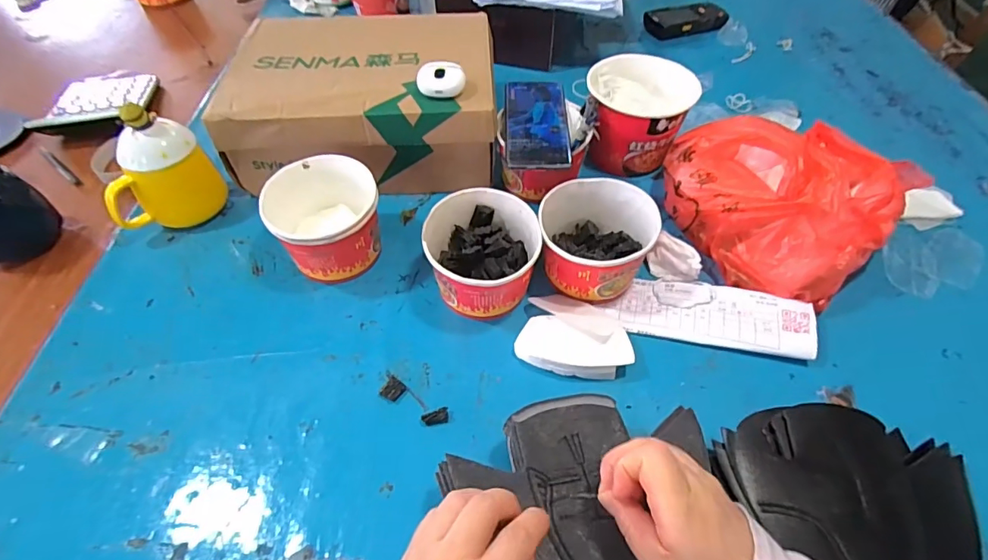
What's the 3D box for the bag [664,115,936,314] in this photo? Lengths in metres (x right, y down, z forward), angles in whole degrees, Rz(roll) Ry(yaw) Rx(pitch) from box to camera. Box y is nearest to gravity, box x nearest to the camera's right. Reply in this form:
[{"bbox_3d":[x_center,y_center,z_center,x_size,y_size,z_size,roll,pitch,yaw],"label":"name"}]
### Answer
[{"bbox_3d":[0.304,-0.093,0.533,0.226,0.131,0.188,30,58,22],"label":"bag"}]

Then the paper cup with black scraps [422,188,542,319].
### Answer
[{"bbox_3d":[-0.011,-0.024,0.511,0.110,0.082,0.117,-1,52,1],"label":"paper cup with black scraps"}]

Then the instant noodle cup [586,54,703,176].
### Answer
[{"bbox_3d":[0.180,-0.210,0.636,0.130,0.106,0.116,28,57,21],"label":"instant noodle cup"}]

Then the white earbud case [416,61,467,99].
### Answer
[{"bbox_3d":[-0.058,-0.223,0.544,0.052,0.022,0.038,-2,53,-2],"label":"white earbud case"}]

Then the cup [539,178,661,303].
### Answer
[{"bbox_3d":[0.106,-0.040,0.520,0.109,0.080,0.111,-1,52,1],"label":"cup"}]

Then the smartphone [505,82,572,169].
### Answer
[{"bbox_3d":[0.050,-0.186,0.575,0.071,0.008,0.160,1,53,0],"label":"smartphone"}]

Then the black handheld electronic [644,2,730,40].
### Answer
[{"bbox_3d":[0.353,-0.474,0.892,0.151,0.033,0.062,-12,53,-8],"label":"black handheld electronic"}]

